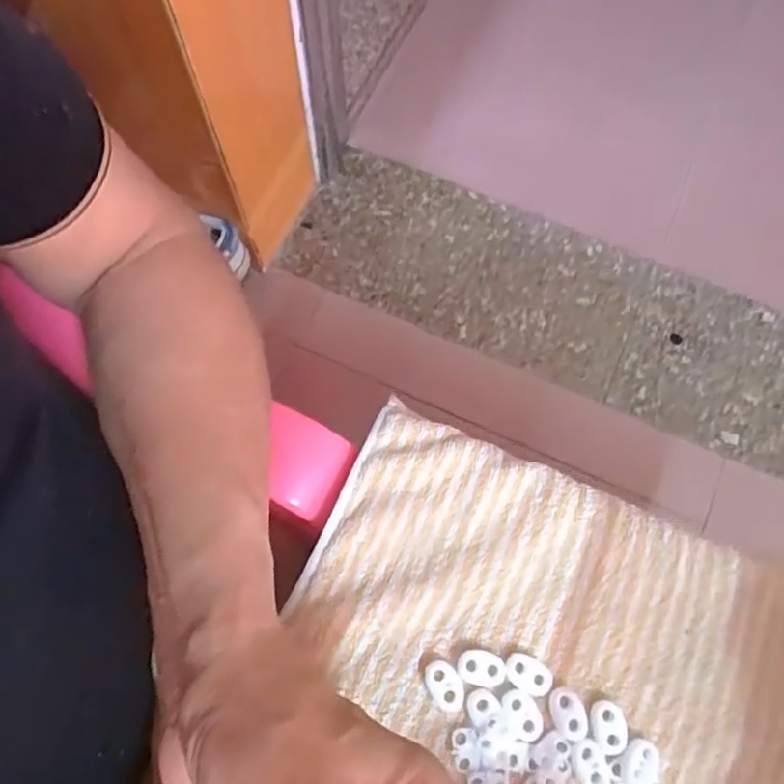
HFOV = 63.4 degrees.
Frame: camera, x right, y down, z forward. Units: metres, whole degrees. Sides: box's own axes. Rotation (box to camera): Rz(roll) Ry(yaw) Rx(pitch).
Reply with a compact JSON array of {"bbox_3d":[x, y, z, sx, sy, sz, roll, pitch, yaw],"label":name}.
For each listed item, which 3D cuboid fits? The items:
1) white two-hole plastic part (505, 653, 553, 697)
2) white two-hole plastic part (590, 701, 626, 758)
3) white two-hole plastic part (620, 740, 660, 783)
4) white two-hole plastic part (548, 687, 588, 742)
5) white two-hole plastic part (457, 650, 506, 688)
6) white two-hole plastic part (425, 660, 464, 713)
[{"bbox_3d":[0.065,0.134,0.300,0.023,0.004,0.015,24,72,6],"label":"white two-hole plastic part"},{"bbox_3d":[0.100,0.155,0.293,0.015,0.004,0.022,-3,72,-3],"label":"white two-hole plastic part"},{"bbox_3d":[0.114,0.171,0.290,0.017,0.004,0.022,24,72,6],"label":"white two-hole plastic part"},{"bbox_3d":[0.083,0.150,0.294,0.015,0.004,0.022,-15,72,-7],"label":"white two-hole plastic part"},{"bbox_3d":[0.042,0.131,0.300,0.022,0.004,0.015,9,71,1],"label":"white two-hole plastic part"},{"bbox_3d":[0.025,0.138,0.299,0.014,0.004,0.024,-35,76,-12],"label":"white two-hole plastic part"}]

